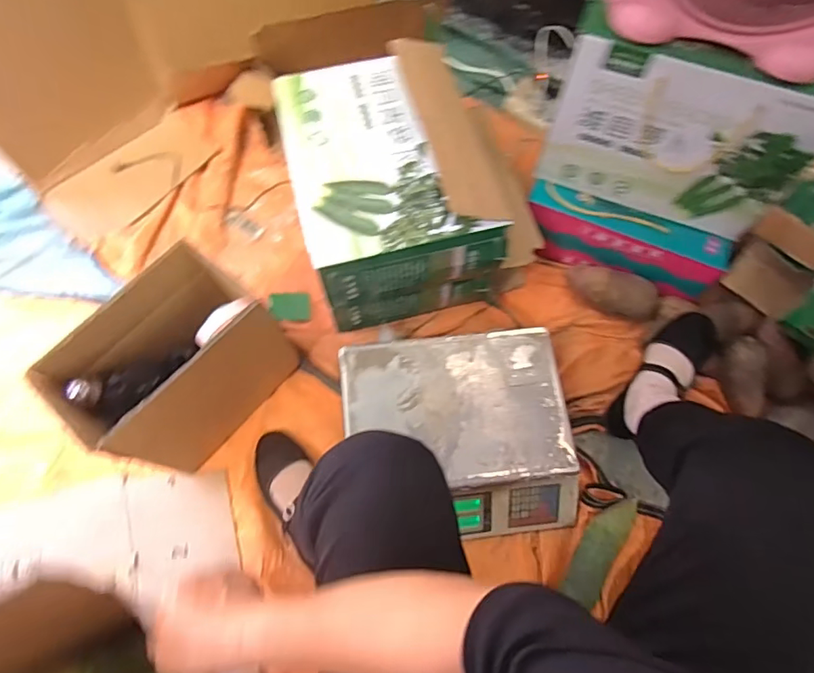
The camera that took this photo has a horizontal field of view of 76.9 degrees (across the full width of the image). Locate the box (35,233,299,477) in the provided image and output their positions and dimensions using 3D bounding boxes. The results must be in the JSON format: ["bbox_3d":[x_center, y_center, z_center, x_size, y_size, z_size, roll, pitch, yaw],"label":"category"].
[{"bbox_3d":[-0.323,0.046,0.751,0.159,0.252,0.252,40,73,15],"label":"box"}]

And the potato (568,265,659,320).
[{"bbox_3d":[0.362,-0.079,0.895,0.160,0.058,0.069,10,68,4],"label":"potato"}]

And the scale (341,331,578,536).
[{"bbox_3d":[0.077,0.151,0.792,0.328,0.097,0.295,-6,69,-2],"label":"scale"}]

